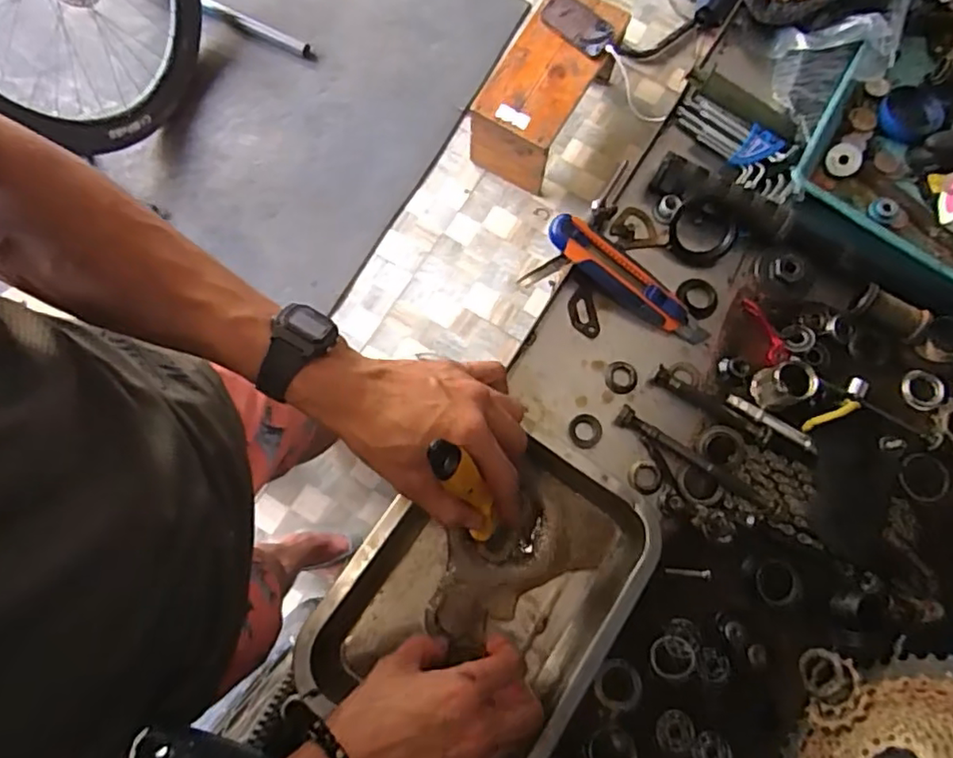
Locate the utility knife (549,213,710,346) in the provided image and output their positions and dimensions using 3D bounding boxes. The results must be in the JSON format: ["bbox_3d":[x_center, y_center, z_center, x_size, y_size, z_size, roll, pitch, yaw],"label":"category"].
[{"bbox_3d":[0.131,-0.082,0.541,0.165,0.025,0.038,36,79,-8],"label":"utility knife"}]

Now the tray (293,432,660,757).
[{"bbox_3d":[0.006,0.165,0.466,0.195,0.056,0.243,32,79,6],"label":"tray"}]

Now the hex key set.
[{"bbox_3d":[0.242,-0.217,0.576,0.051,0.026,0.130,-44,82,-10],"label":"hex key set"}]

